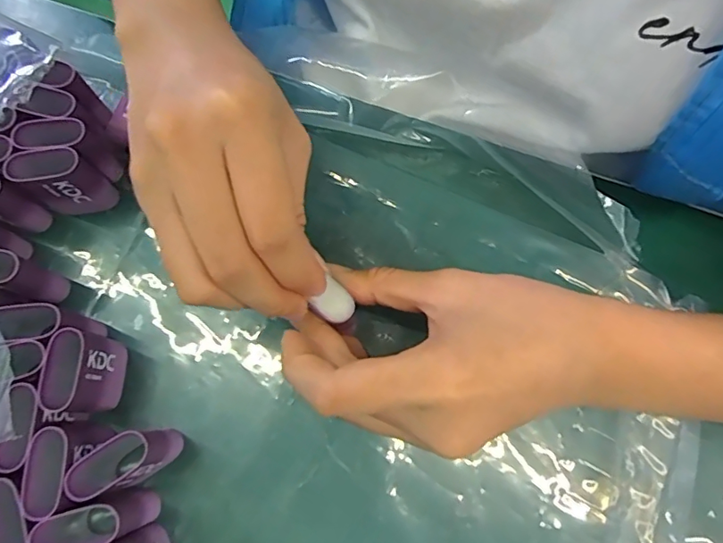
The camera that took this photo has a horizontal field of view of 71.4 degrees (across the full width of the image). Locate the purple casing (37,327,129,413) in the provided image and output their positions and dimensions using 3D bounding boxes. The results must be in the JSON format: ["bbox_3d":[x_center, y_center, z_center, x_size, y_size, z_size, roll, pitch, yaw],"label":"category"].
[{"bbox_3d":[-0.125,0.046,0.230,0.017,0.045,0.033,7,74,3],"label":"purple casing"}]

